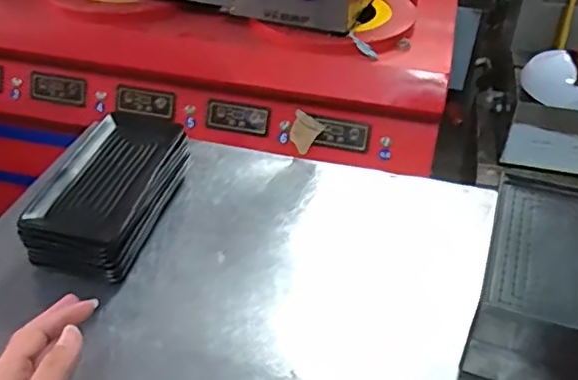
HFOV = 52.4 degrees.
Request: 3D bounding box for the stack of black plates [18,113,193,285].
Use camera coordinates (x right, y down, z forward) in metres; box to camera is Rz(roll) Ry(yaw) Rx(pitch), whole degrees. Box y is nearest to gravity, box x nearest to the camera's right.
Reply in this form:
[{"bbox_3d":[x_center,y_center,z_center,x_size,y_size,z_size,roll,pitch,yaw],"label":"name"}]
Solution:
[{"bbox_3d":[-0.195,0.001,0.653,0.109,0.063,0.214,10,40,9],"label":"stack of black plates"}]

